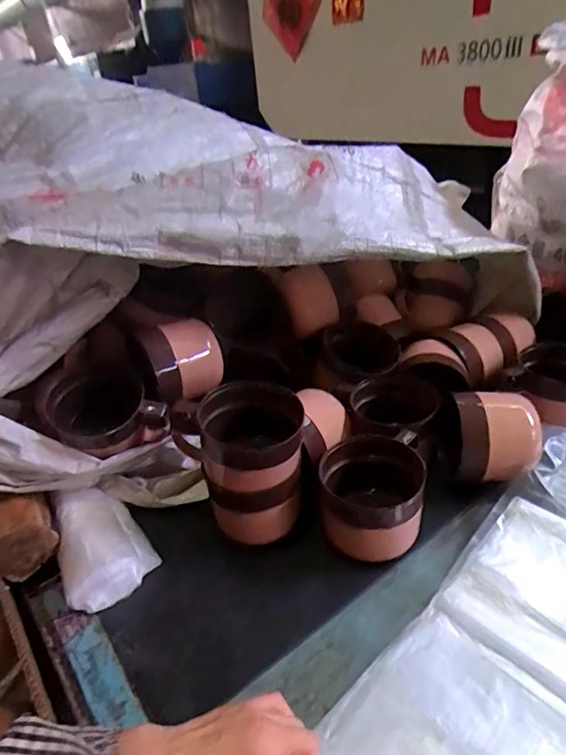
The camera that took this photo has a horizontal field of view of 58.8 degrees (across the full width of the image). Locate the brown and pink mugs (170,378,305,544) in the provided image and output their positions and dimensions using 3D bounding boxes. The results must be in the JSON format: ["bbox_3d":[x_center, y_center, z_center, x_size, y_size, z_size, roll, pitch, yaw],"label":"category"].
[{"bbox_3d":[-0.039,0.104,0.585,0.135,0.158,0.126,-8,35,1],"label":"brown and pink mugs"}]

